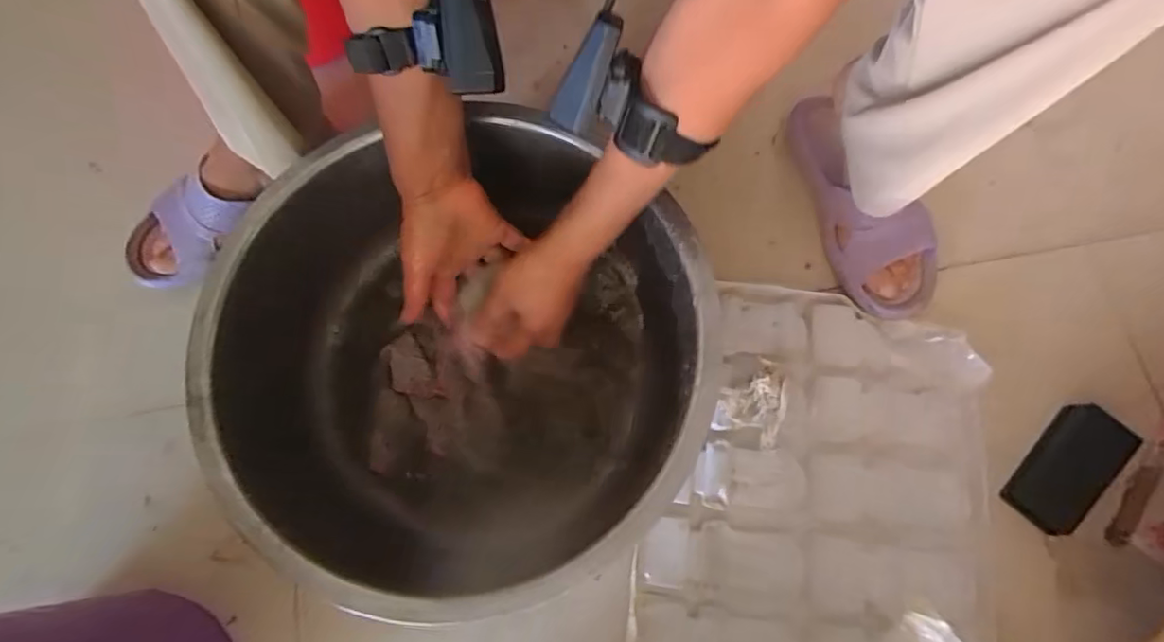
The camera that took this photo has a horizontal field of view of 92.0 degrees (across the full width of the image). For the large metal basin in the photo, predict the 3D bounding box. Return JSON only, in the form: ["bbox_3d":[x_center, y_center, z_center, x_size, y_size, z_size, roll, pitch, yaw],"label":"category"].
[{"bbox_3d":[-0.095,0.030,0.472,0.365,0.139,0.354,-3,76,-1],"label":"large metal basin"}]

